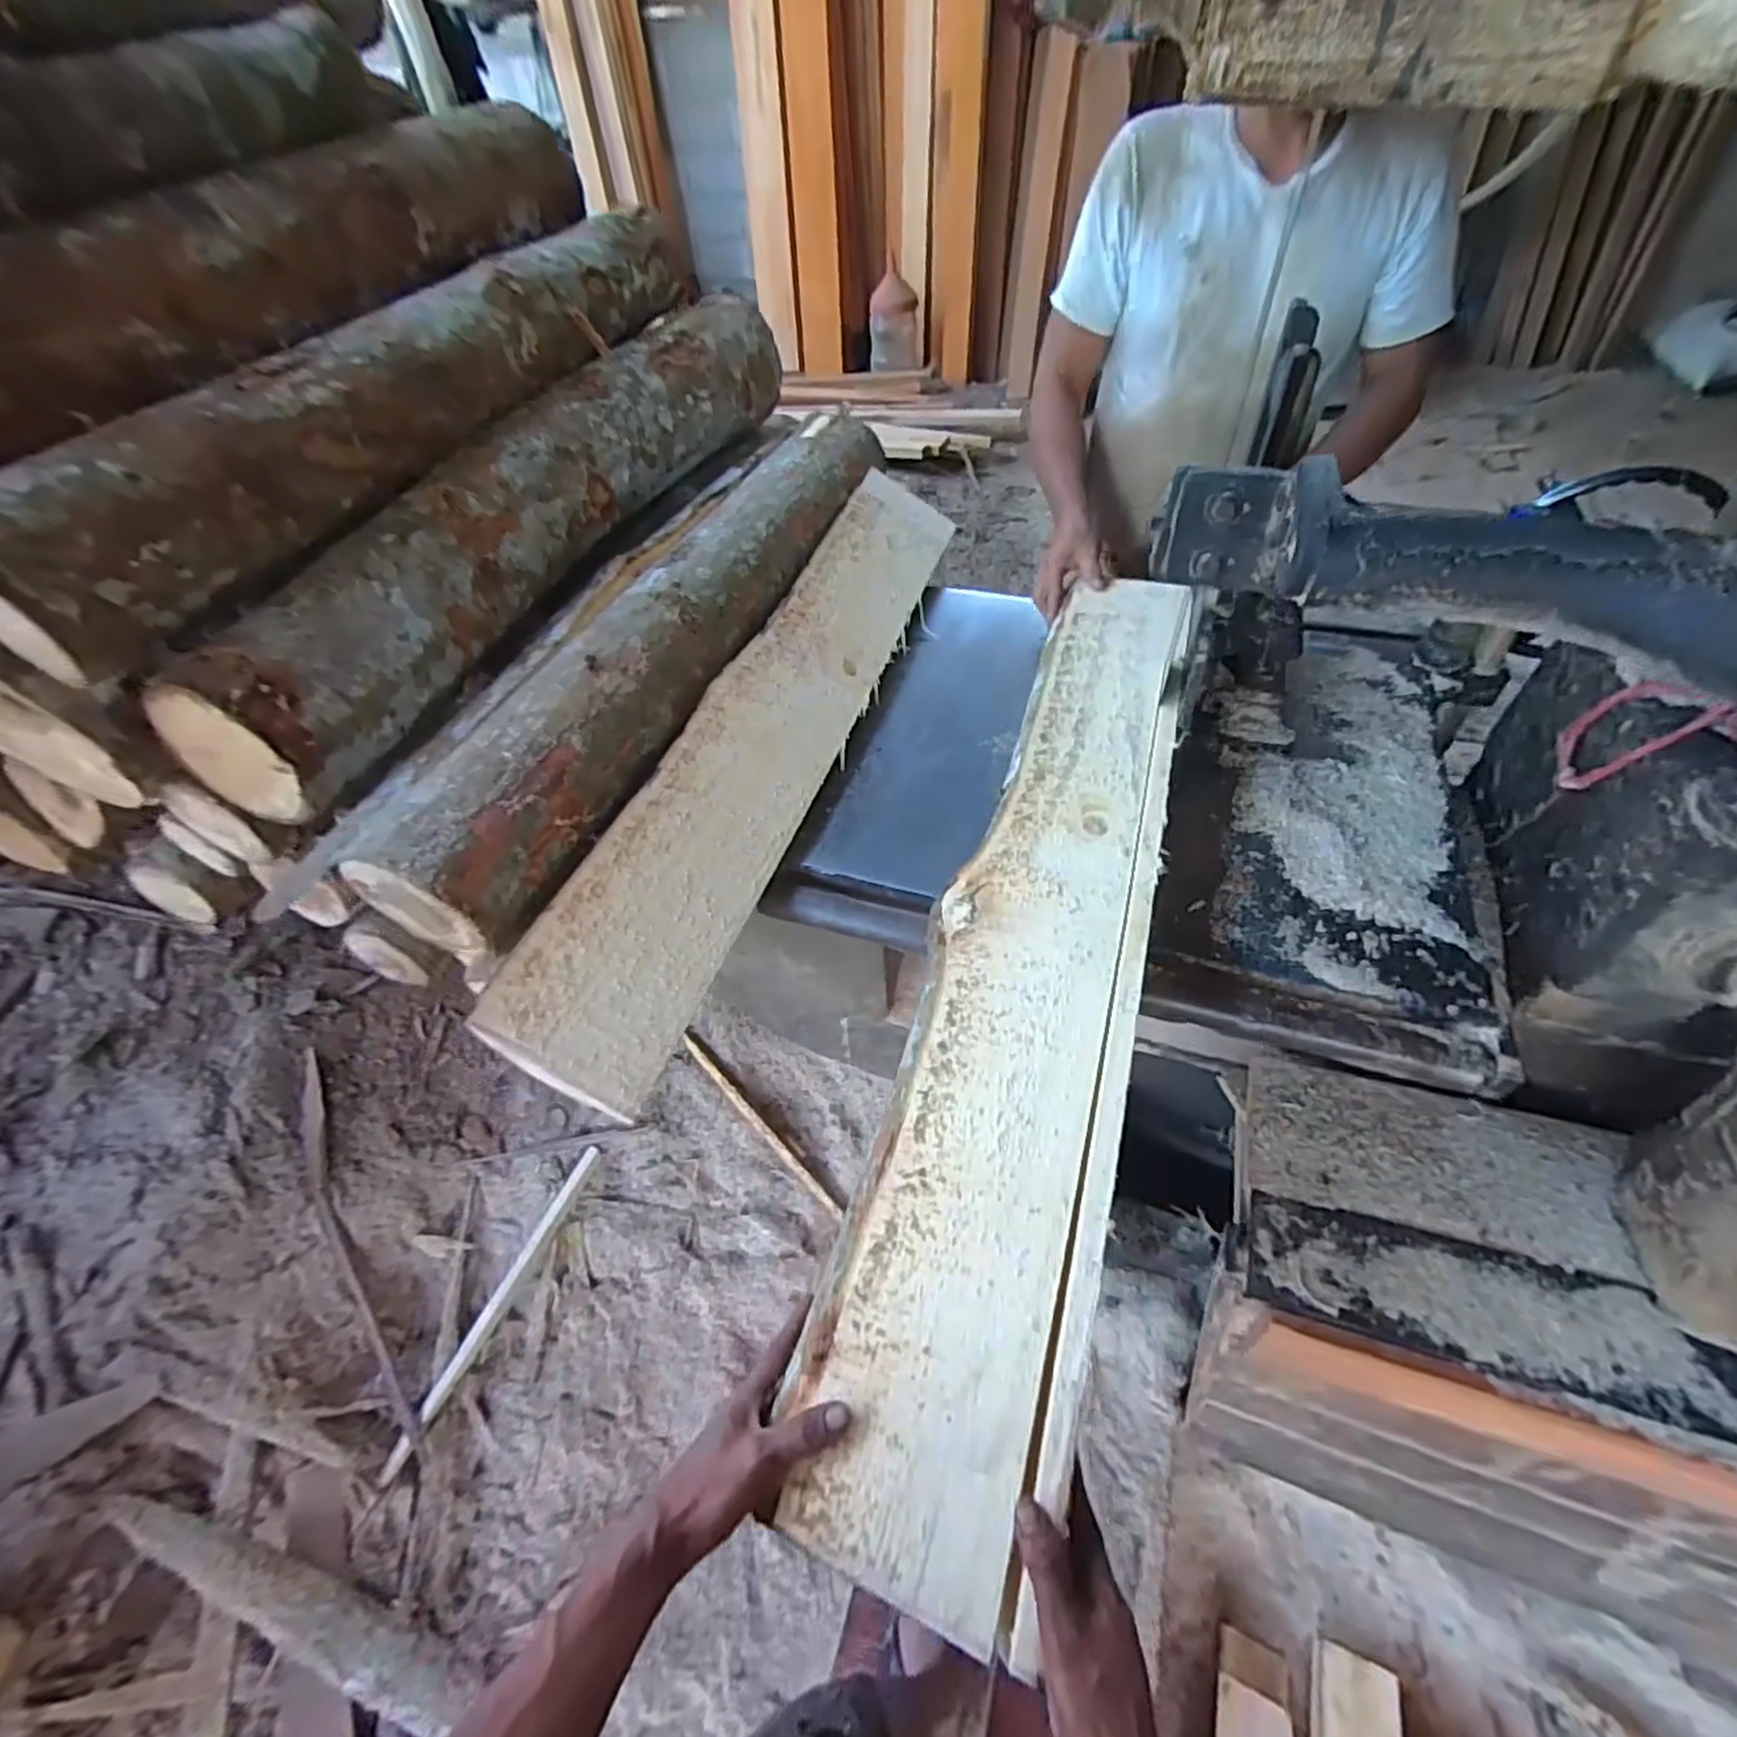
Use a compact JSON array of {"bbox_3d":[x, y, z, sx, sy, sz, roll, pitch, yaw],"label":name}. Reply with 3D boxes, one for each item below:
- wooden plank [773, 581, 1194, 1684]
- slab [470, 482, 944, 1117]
[{"bbox_3d":[0.182,0.023,0.756,0.185,0.017,1.061,12,52,15],"label":"wooden plank"},{"bbox_3d":[-0.105,-0.216,1.006,0.176,0.026,1.093,31,54,-10],"label":"slab"}]

